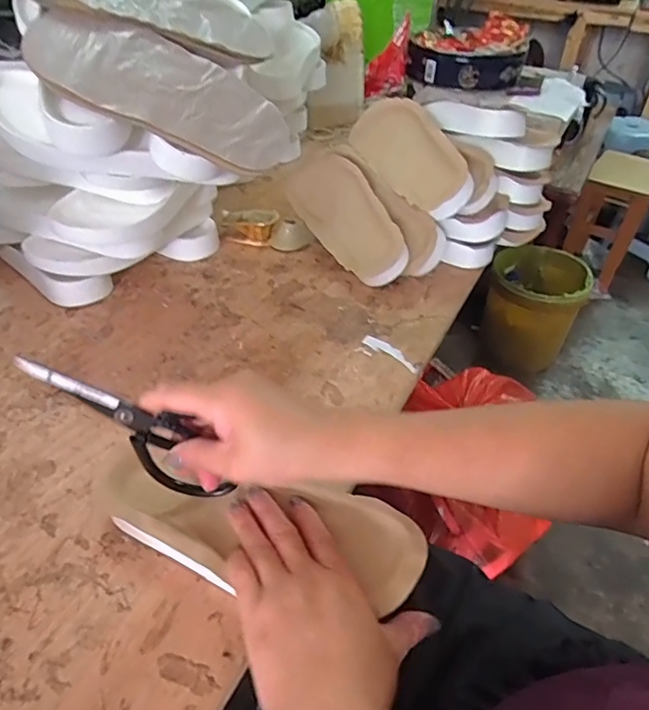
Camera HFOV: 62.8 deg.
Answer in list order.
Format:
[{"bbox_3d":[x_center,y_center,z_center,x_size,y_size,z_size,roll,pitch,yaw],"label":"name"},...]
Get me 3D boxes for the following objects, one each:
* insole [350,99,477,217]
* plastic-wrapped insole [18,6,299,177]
[{"bbox_3d":[0.111,-0.271,0.705,0.096,0.027,0.234,-43,54,14],"label":"insole"},{"bbox_3d":[-0.150,-0.248,0.499,0.254,0.019,0.114,17,64,-9],"label":"plastic-wrapped insole"}]

